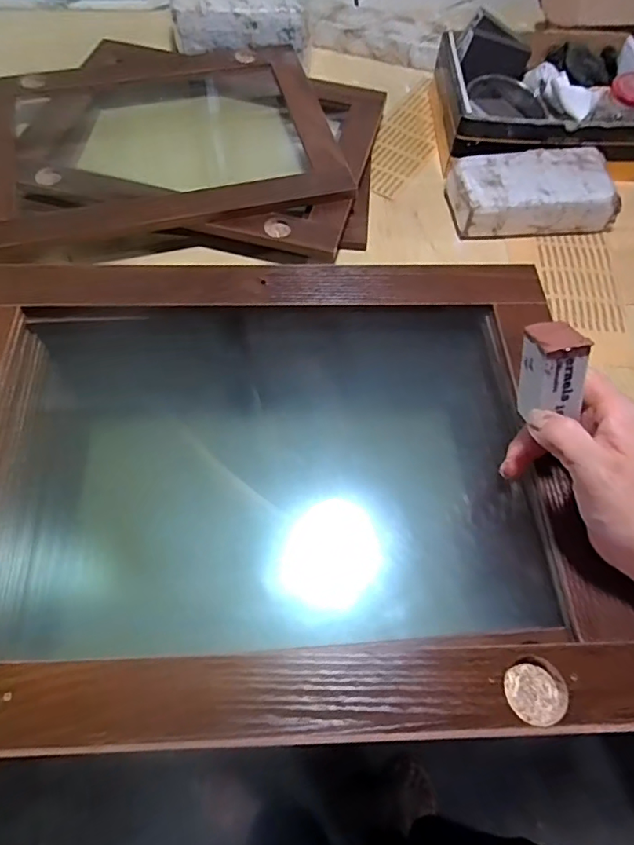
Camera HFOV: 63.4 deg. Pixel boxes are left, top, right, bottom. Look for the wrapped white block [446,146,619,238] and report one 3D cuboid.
[{"bbox_3d":[0.299,-0.319,0.722,0.219,0.066,0.109,-4,63,-3],"label":"wrapped white block"}]

